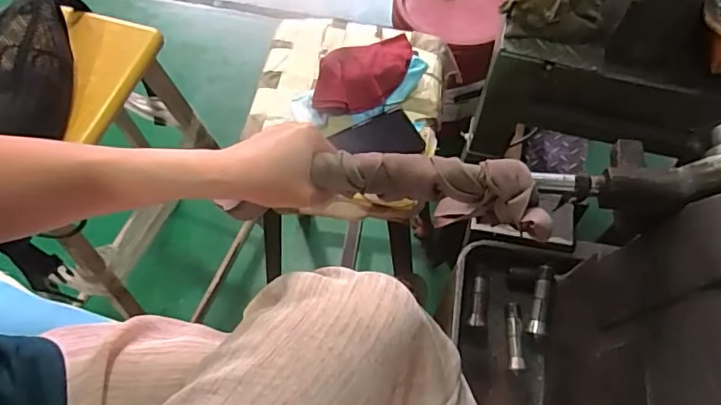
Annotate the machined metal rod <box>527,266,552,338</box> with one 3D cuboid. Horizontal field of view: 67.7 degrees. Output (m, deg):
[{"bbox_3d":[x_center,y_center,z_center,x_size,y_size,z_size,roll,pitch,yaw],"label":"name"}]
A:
[{"bbox_3d":[0.194,0.105,0.577,0.017,0.014,0.075,15,63,8],"label":"machined metal rod"}]

